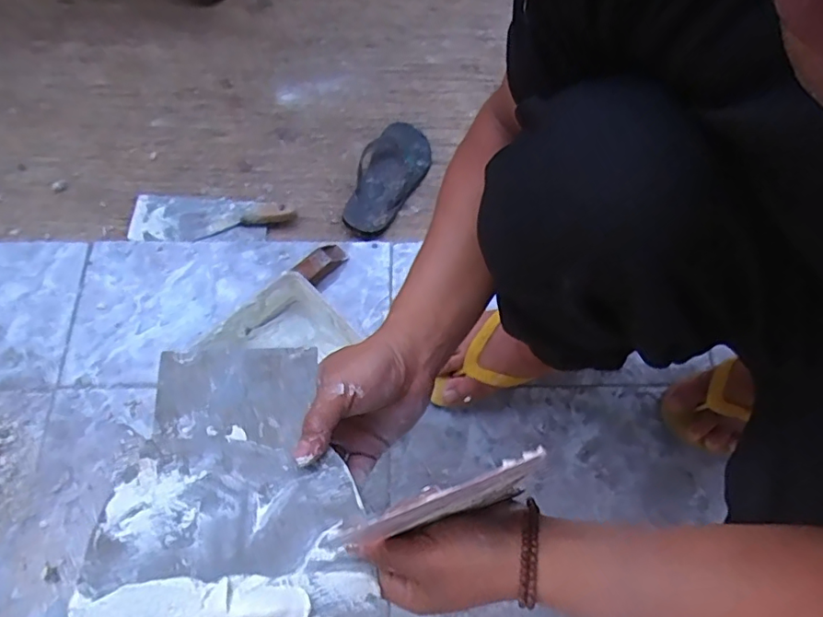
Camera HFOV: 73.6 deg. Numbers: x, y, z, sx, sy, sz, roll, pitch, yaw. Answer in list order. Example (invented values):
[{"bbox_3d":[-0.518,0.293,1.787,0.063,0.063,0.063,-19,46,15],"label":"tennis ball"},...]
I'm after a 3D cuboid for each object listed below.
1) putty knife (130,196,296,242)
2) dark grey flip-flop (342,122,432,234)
[{"bbox_3d":[-0.290,-0.131,0.799,0.227,0.017,0.073,4,69,0],"label":"putty knife"},{"bbox_3d":[-0.037,-0.201,0.834,0.087,0.030,0.200,29,71,10],"label":"dark grey flip-flop"}]

